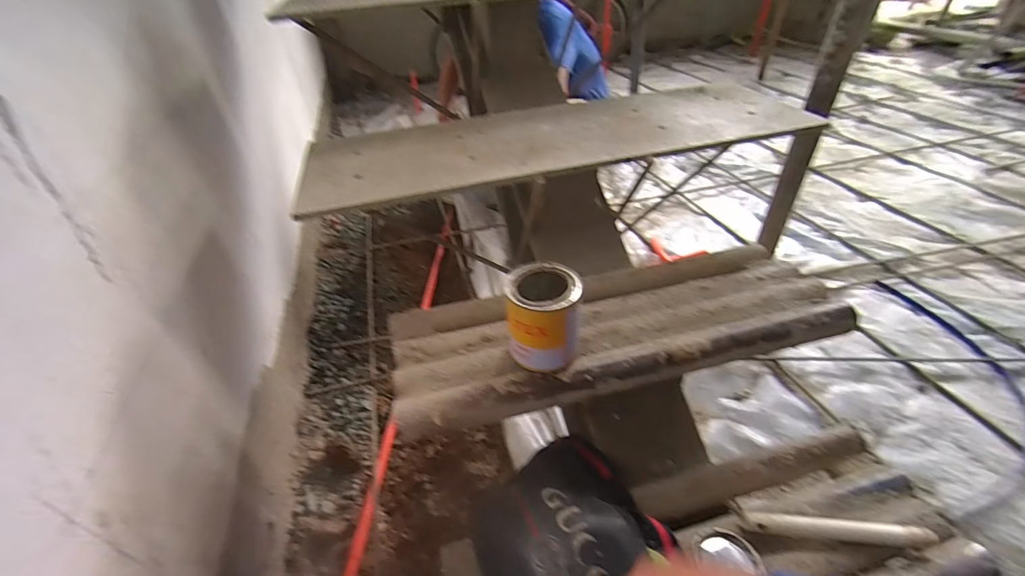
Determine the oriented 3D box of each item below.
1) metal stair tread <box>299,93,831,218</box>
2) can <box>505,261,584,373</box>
[{"bbox_3d":[0.074,-0.246,0.712,0.780,0.019,0.275,-11,39,-8],"label":"metal stair tread"},{"bbox_3d":[0.036,0.036,0.506,0.080,0.101,0.080,-2,39,2],"label":"can"}]

